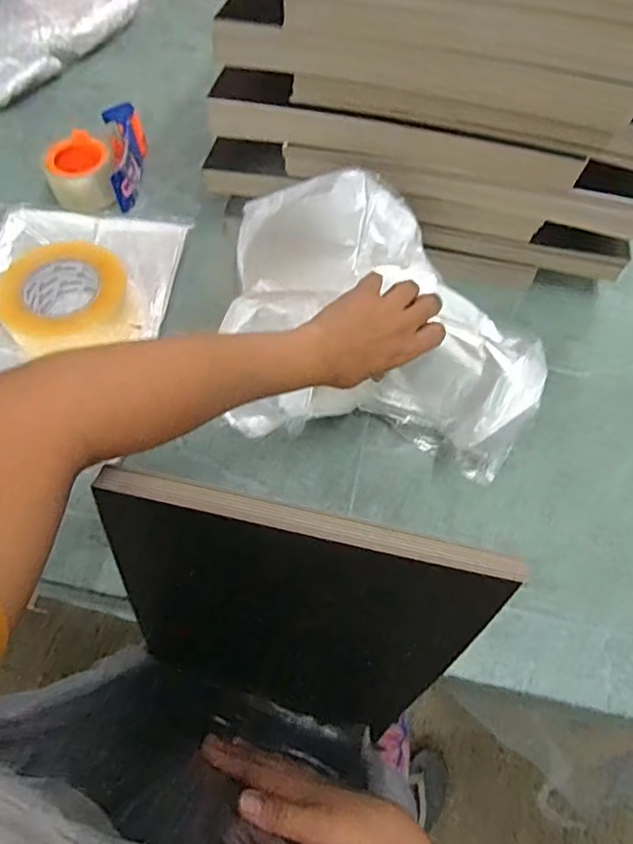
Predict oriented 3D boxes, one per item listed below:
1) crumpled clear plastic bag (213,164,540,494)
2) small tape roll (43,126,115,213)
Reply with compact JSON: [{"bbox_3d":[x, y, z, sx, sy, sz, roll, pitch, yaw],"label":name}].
[{"bbox_3d":[0.053,-0.112,0.542,0.320,0.125,0.245,11,63,5],"label":"crumpled clear plastic bag"},{"bbox_3d":[-0.299,-0.316,0.691,0.076,0.058,0.081,-17,64,-10],"label":"small tape roll"}]

